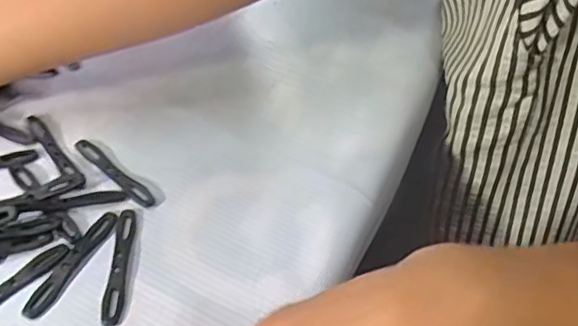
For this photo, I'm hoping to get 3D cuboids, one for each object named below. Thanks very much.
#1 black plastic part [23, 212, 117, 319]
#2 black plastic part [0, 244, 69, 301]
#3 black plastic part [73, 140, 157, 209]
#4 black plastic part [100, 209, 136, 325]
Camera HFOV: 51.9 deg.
[{"bbox_3d":[-0.111,0.050,0.306,0.012,0.004,0.067,21,49,13],"label":"black plastic part"},{"bbox_3d":[-0.139,0.061,0.293,0.012,0.004,0.066,35,54,24],"label":"black plastic part"},{"bbox_3d":[-0.103,0.005,0.349,0.067,0.004,0.009,36,54,24],"label":"black plastic part"},{"bbox_3d":[-0.088,0.052,0.308,0.010,0.004,0.068,1,48,-5],"label":"black plastic part"}]

